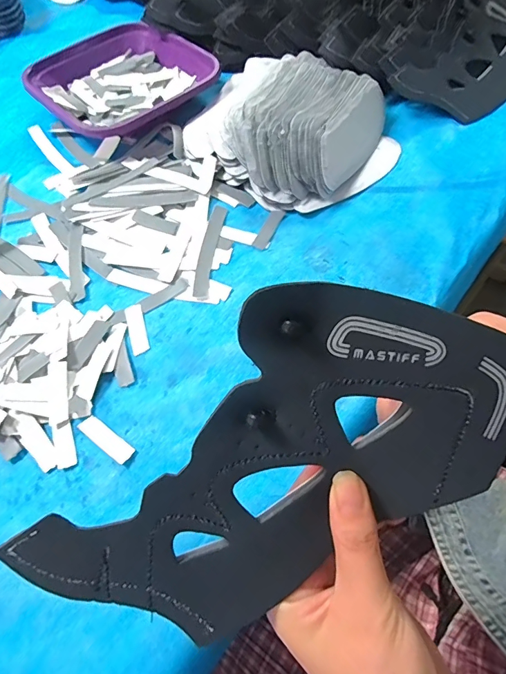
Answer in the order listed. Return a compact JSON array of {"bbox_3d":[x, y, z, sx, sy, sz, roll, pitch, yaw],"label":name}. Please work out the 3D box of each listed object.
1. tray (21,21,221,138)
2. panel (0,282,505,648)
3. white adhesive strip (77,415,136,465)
[{"bbox_3d":[-0.150,-0.296,0.469,0.188,0.040,0.150,-37,66,-17],"label":"tray"},{"bbox_3d":[0.015,0.058,0.173,0.122,0.013,0.197,44,95,-11],"label":"panel"},{"bbox_3d":[-0.106,0.073,0.292,0.045,0.004,0.014,32,67,19],"label":"white adhesive strip"}]

